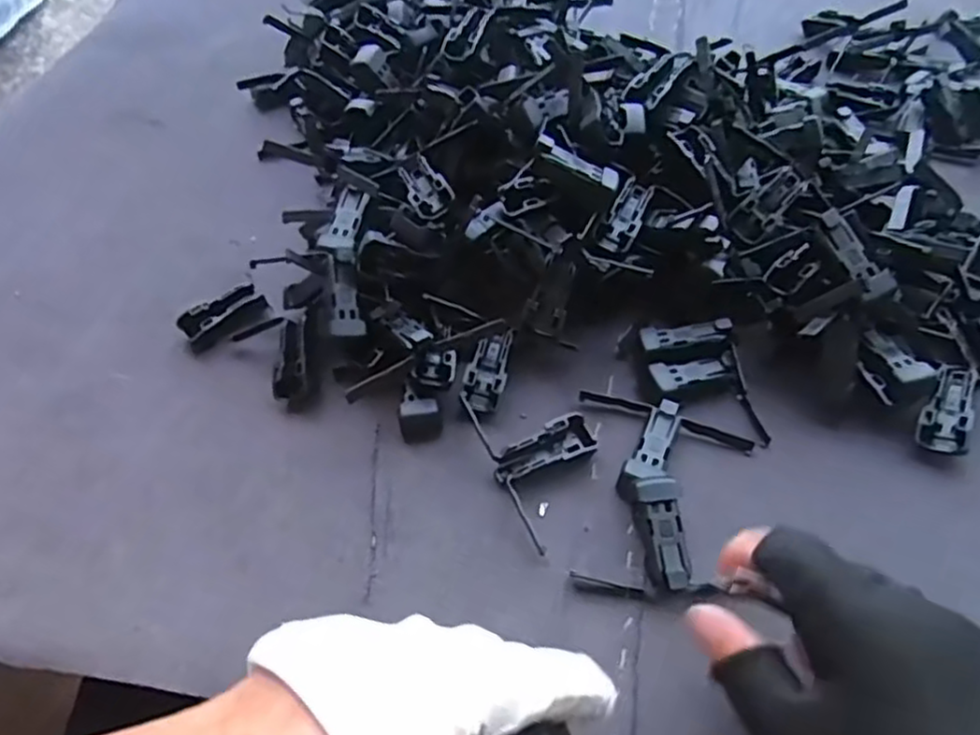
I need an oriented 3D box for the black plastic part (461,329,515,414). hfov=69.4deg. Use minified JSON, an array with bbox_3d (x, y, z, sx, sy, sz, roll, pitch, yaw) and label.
[{"bbox_3d":[0.000,0.001,0.361,0.019,0.021,0.043,15,72,14],"label":"black plastic part"}]

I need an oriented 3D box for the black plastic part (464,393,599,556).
[{"bbox_3d":[0.027,0.039,0.337,0.052,0.016,0.082,-21,54,-12],"label":"black plastic part"}]

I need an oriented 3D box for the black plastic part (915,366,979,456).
[{"bbox_3d":[0.219,0.018,0.336,0.023,0.015,0.047,21,69,18],"label":"black plastic part"}]

